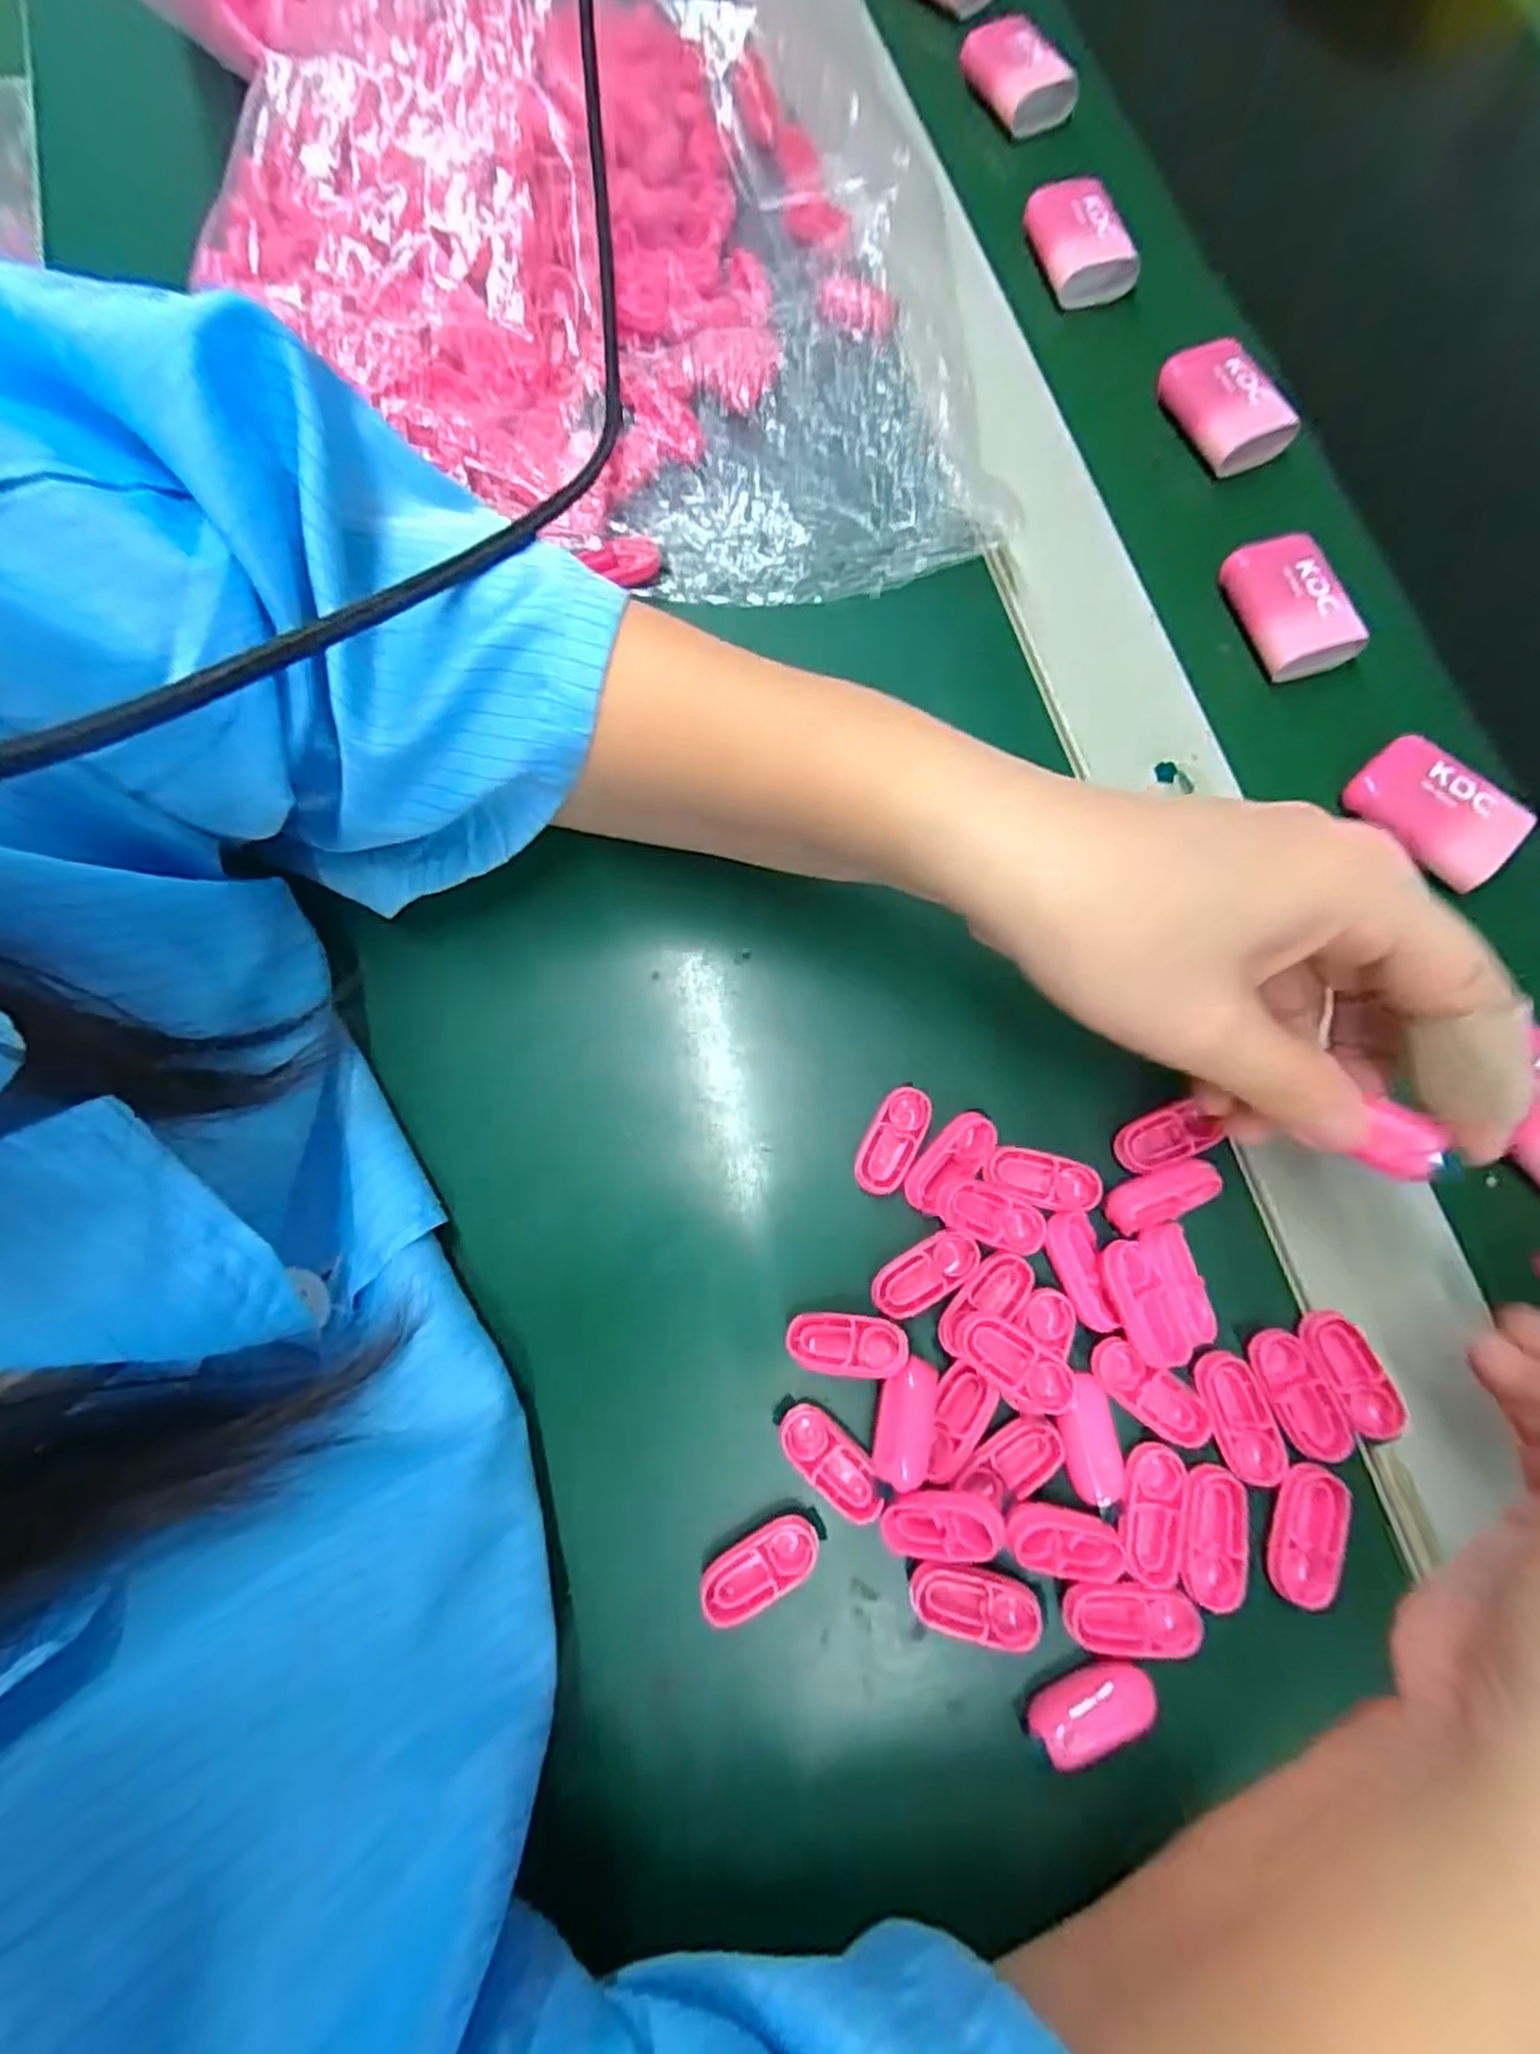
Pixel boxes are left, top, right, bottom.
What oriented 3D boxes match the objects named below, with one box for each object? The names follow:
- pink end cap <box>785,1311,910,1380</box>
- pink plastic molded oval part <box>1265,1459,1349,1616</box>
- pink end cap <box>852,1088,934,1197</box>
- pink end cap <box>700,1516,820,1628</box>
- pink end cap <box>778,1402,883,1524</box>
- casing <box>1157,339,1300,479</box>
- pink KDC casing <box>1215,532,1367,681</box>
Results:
[{"bbox_3d":[0.022,0.090,0.222,0.034,0.006,0.016,-2,74,17],"label":"pink end cap"},{"bbox_3d":[0.144,0.136,0.207,0.016,0.004,0.035,22,76,7],"label":"pink plastic molded oval part"},{"bbox_3d":[0.038,0.035,0.239,0.015,0.004,0.034,28,77,8],"label":"pink end cap"},{"bbox_3d":[-0.003,0.149,0.214,0.034,0.007,0.015,-27,76,-6],"label":"pink end cap"},{"bbox_3d":[0.018,0.122,0.220,0.034,0.011,0.015,40,79,11],"label":"pink end cap"},{"bbox_3d":[0.180,-0.248,0.311,0.040,0.017,0.049,-26,76,-6],"label":"casing"},{"bbox_3d":[0.189,-0.152,0.283,0.035,0.014,0.049,-17,75,-3],"label":"pink KDC casing"}]

